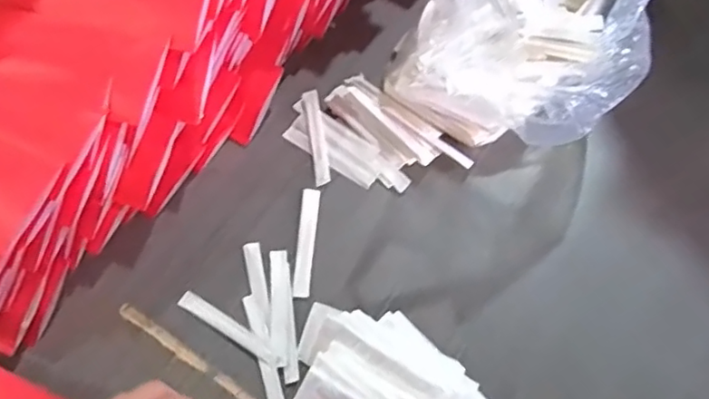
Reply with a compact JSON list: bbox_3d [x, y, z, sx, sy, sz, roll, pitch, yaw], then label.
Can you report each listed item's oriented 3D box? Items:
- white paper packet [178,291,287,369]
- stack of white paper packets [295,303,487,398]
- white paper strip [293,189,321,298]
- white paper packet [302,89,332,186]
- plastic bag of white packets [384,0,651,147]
[{"bbox_3d":[-0.093,0.099,0.456,0.095,0.004,0.012,29,70,14],"label":"white paper packet"},{"bbox_3d":[0.021,0.135,0.424,0.139,0.031,0.099,27,69,13],"label":"stack of white paper packets"},{"bbox_3d":[-0.039,0.033,0.484,0.014,0.004,0.092,3,66,3],"label":"white paper strip"},{"bbox_3d":[-0.033,-0.056,0.525,0.014,0.006,0.092,-9,66,-2],"label":"white paper packet"},{"bbox_3d":[0.145,-0.160,0.498,0.174,0.132,0.257,21,68,11],"label":"plastic bag of white packets"}]

